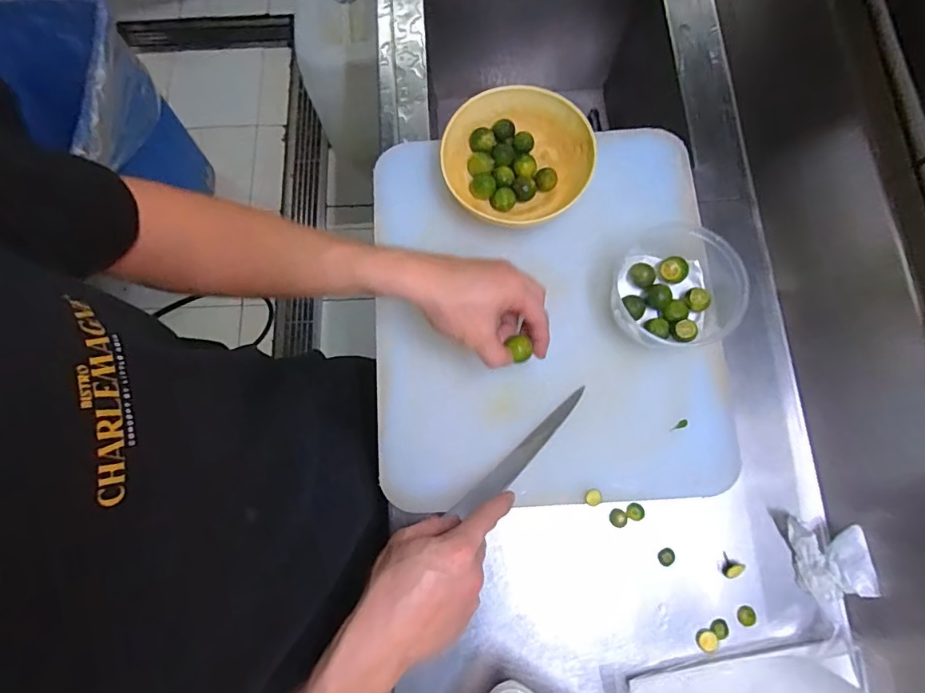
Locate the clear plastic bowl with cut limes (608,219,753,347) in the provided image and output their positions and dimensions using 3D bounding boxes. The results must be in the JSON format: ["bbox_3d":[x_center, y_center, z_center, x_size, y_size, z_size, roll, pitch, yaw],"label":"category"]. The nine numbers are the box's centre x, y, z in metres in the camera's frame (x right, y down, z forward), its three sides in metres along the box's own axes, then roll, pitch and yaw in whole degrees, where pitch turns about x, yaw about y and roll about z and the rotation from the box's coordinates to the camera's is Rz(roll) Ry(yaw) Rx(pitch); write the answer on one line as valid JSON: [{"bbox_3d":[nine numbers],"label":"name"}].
[{"bbox_3d":[0.207,-0.059,0.479,0.108,0.061,0.112,0,76,1],"label":"clear plastic bowl with cut limes"}]

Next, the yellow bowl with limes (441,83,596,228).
[{"bbox_3d":[0.057,-0.196,0.521,0.146,0.053,0.124,-15,76,-3],"label":"yellow bowl with limes"}]

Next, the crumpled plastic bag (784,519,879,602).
[{"bbox_3d":[0.330,0.190,0.452,0.047,0.042,0.069,-11,76,-2],"label":"crumpled plastic bag"}]

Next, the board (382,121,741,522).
[{"bbox_3d":[0.083,-0.039,0.512,0.338,0.027,0.377,-3,76,0],"label":"board"}]

